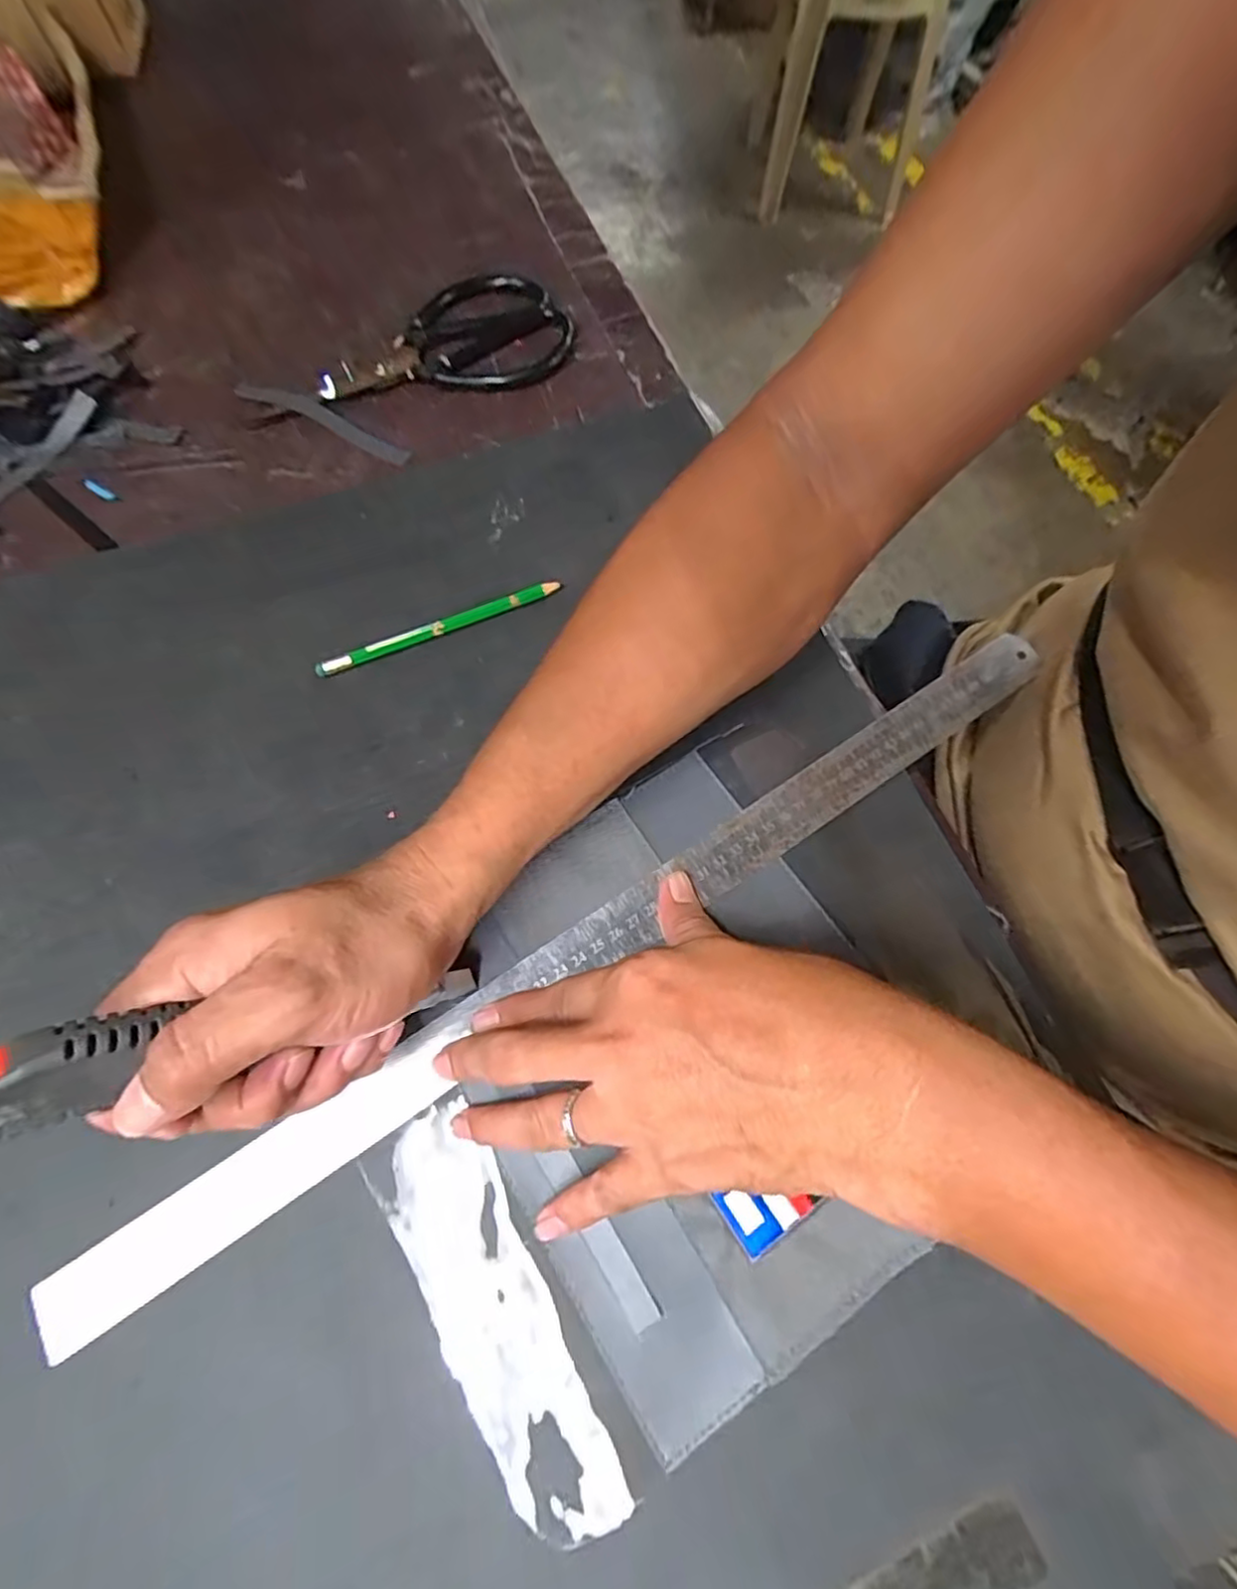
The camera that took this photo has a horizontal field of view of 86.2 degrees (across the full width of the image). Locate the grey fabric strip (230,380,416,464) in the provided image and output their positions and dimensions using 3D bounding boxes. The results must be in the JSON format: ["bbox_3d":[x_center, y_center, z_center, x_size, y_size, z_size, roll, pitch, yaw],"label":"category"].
[{"bbox_3d":[-0.194,-0.245,0.428,0.142,0.006,0.015,28,71,11],"label":"grey fabric strip"}]

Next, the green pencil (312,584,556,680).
[{"bbox_3d":[-0.098,-0.092,0.364,0.136,0.010,0.008,-23,69,-8],"label":"green pencil"}]

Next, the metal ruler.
[{"bbox_3d":[0.003,0.060,0.303,0.520,0.004,0.028,-33,73,-12],"label":"metal ruler"}]

